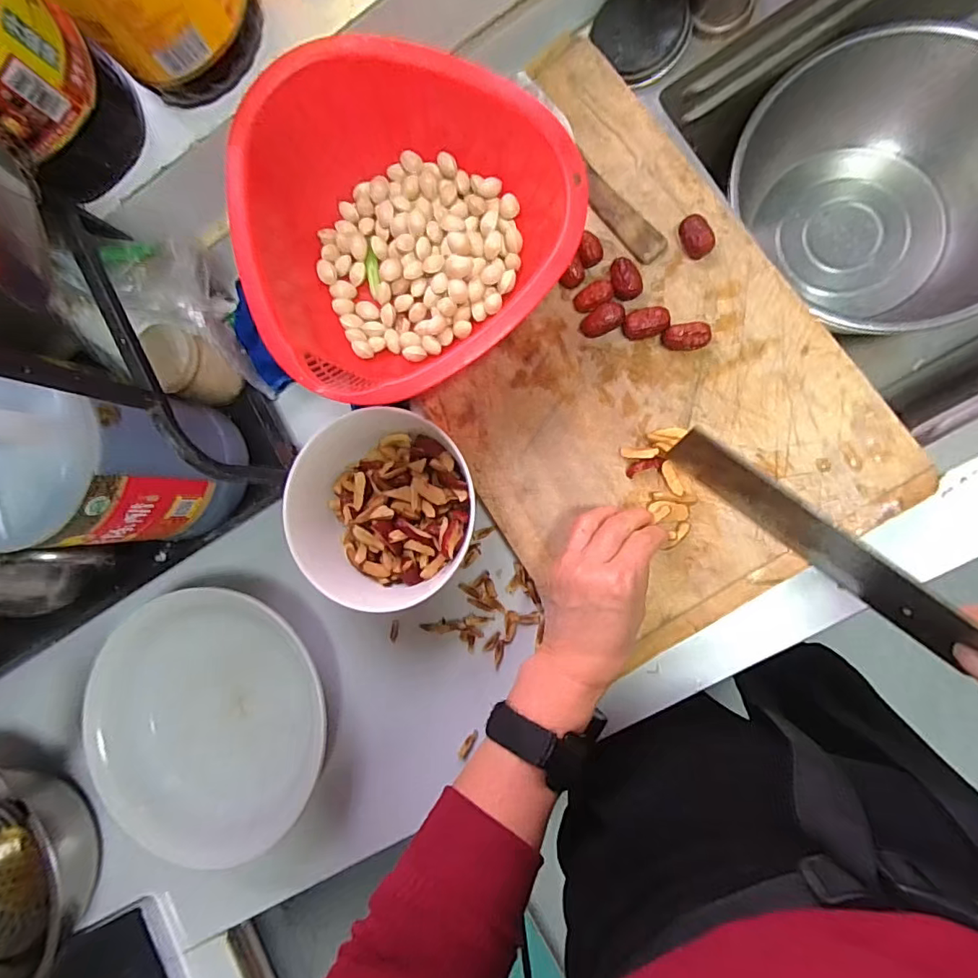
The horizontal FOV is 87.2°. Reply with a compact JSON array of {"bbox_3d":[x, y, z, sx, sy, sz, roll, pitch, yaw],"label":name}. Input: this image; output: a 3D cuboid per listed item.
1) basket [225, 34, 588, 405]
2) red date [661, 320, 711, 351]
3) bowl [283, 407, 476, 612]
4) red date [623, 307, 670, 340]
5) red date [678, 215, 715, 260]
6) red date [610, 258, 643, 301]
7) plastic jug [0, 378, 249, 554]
[{"bbox_3d":[-0.065,-0.178,0.380,0.225,0.096,0.225,-1,87,12],"label":"basket"},{"bbox_3d":[0.148,-0.113,0.385,0.031,0.019,0.018,5,88,12],"label":"red date"},{"bbox_3d":[-0.083,0.012,0.420,0.138,0.067,0.159,-21,83,11],"label":"bowl"},{"bbox_3d":[0.120,-0.127,0.394,0.032,0.016,0.021,-12,85,11],"label":"red date"},{"bbox_3d":[0.155,-0.189,0.386,0.020,0.019,0.030,-28,82,9],"label":"red date"},{"bbox_3d":[0.105,-0.160,0.392,0.024,0.017,0.028,-9,85,11],"label":"red date"},{"bbox_3d":[-0.267,-0.013,0.311,0.112,0.248,0.117,0,90,8],"label":"plastic jug"}]

